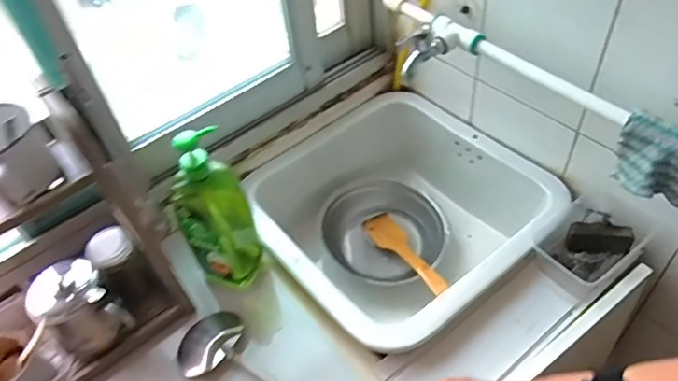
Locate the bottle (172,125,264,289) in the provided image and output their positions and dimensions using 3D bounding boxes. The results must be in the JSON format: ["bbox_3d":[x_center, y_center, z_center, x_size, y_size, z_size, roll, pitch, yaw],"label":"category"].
[{"bbox_3d":[-0.180,0.035,0.785,0.101,0.293,0.071,-27,51,-17],"label":"bottle"}]

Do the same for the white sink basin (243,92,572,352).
[{"bbox_3d":[0.105,0.069,1.004,0.457,0.245,0.464,-36,54,-23],"label":"white sink basin"}]

